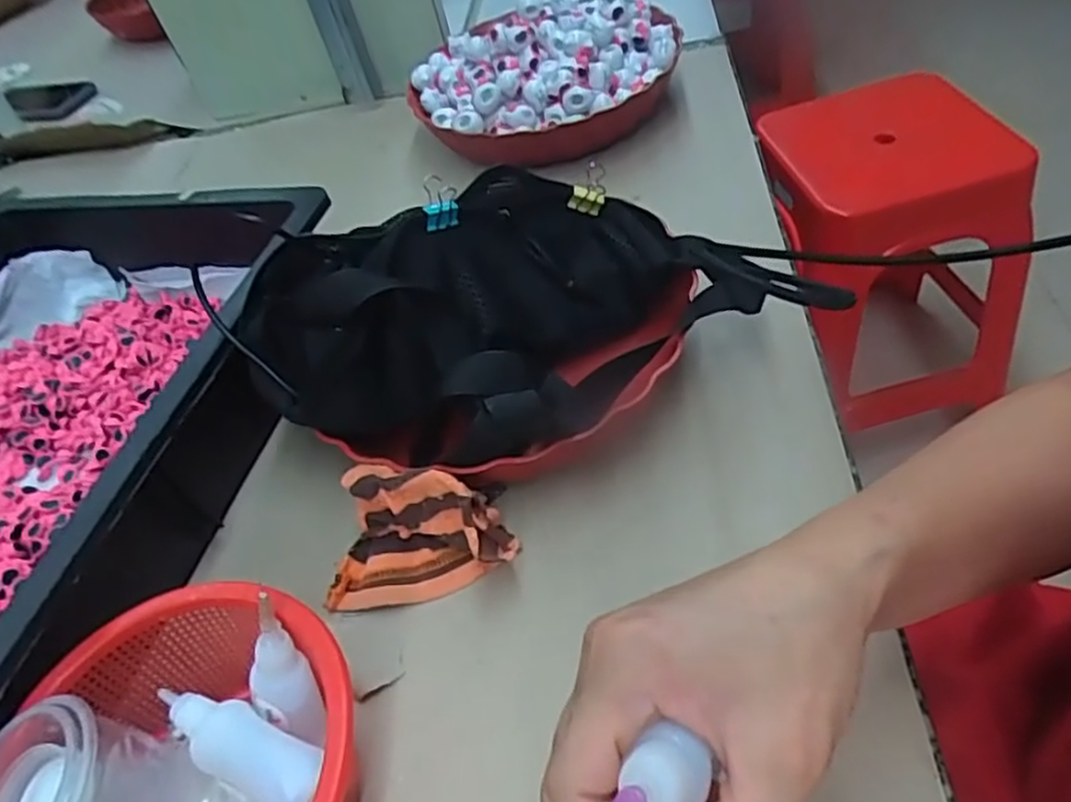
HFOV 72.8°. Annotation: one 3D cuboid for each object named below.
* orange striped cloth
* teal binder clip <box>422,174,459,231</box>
[{"bbox_3d":[-0.062,0.066,0.375,0.103,0.060,0.057,-8,47,6],"label":"orange striped cloth"},{"bbox_3d":[-0.055,-0.113,0.414,0.020,0.024,0.023,-16,48,0],"label":"teal binder clip"}]

